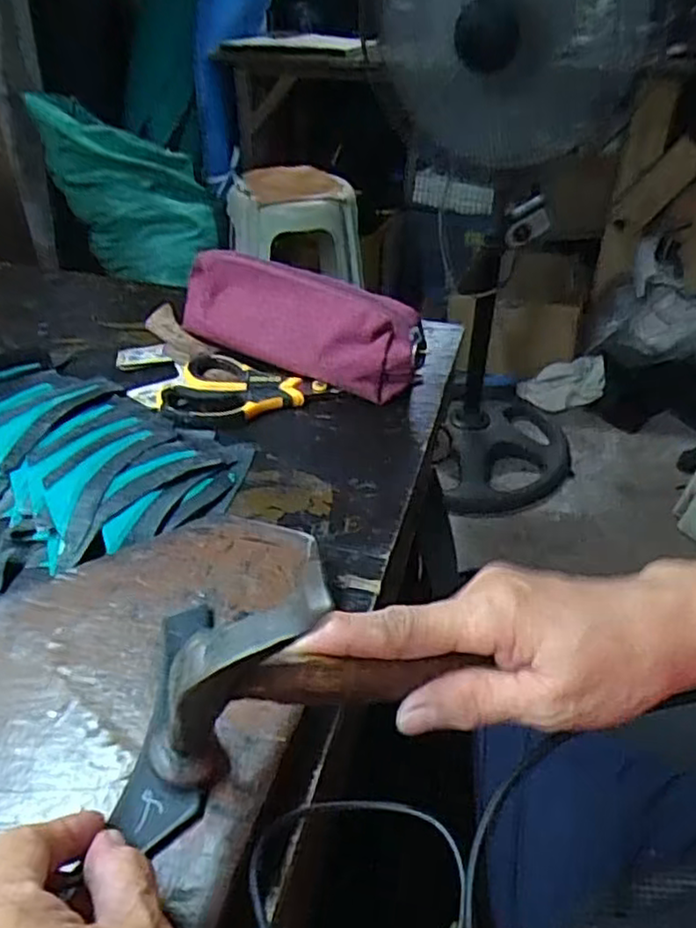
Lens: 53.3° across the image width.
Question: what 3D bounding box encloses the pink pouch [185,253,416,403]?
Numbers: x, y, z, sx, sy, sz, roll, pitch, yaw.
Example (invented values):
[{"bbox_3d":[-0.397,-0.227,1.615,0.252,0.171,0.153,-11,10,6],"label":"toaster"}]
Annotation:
[{"bbox_3d":[-0.049,-0.122,0.575,0.234,0.068,0.050,25,45,27],"label":"pink pouch"}]

